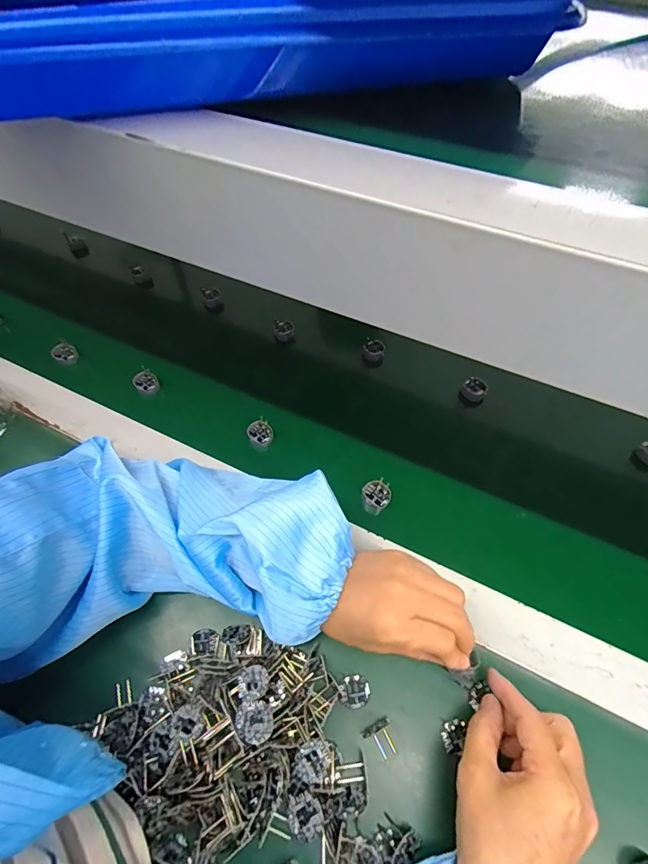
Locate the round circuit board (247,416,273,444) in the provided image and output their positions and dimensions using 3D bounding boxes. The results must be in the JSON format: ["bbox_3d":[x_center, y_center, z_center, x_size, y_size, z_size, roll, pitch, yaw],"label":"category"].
[{"bbox_3d":[-0.071,0.001,0.454,0.025,0.005,0.027,-1,98,-4],"label":"round circuit board"}]

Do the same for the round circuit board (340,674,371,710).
[{"bbox_3d":[0.024,0.205,0.320,0.024,0.007,0.022,0,58,0],"label":"round circuit board"}]

